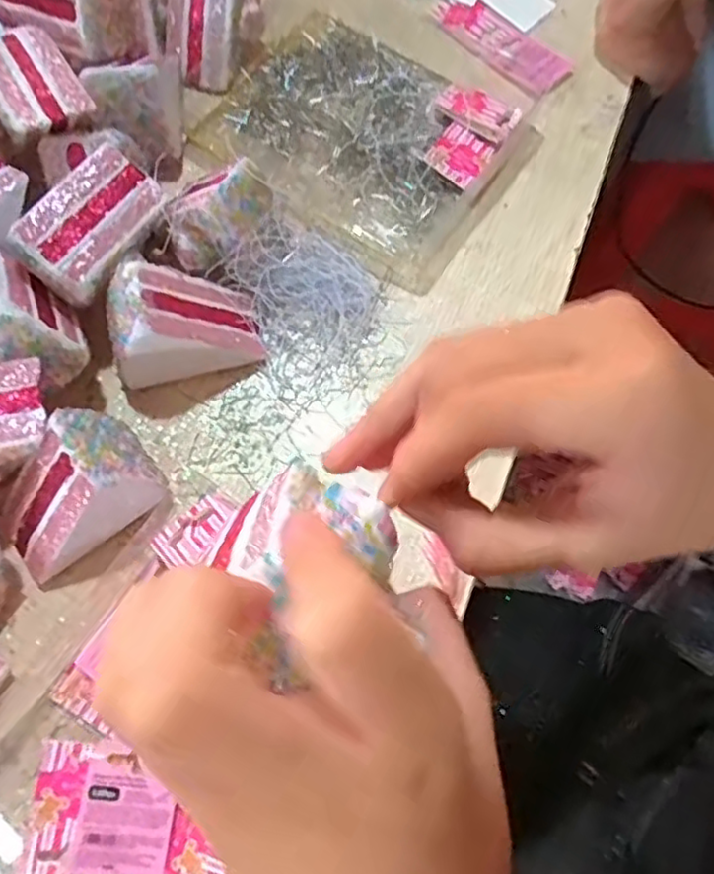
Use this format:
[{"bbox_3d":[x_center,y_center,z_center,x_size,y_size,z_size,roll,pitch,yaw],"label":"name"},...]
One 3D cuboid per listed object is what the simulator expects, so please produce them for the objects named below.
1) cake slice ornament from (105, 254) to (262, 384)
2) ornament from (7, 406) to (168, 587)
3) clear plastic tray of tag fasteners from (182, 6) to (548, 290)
[{"bbox_3d":[-0.105,-0.071,0.392,0.085,0.059,0.065,-21,72,-10],"label":"cake slice ornament"},{"bbox_3d":[-0.152,0.029,0.353,0.085,0.061,0.053,-37,76,-14],"label":"ornament"},{"bbox_3d":[0.004,-0.216,0.469,0.206,0.014,0.160,33,72,9],"label":"clear plastic tray of tag fasteners"}]

